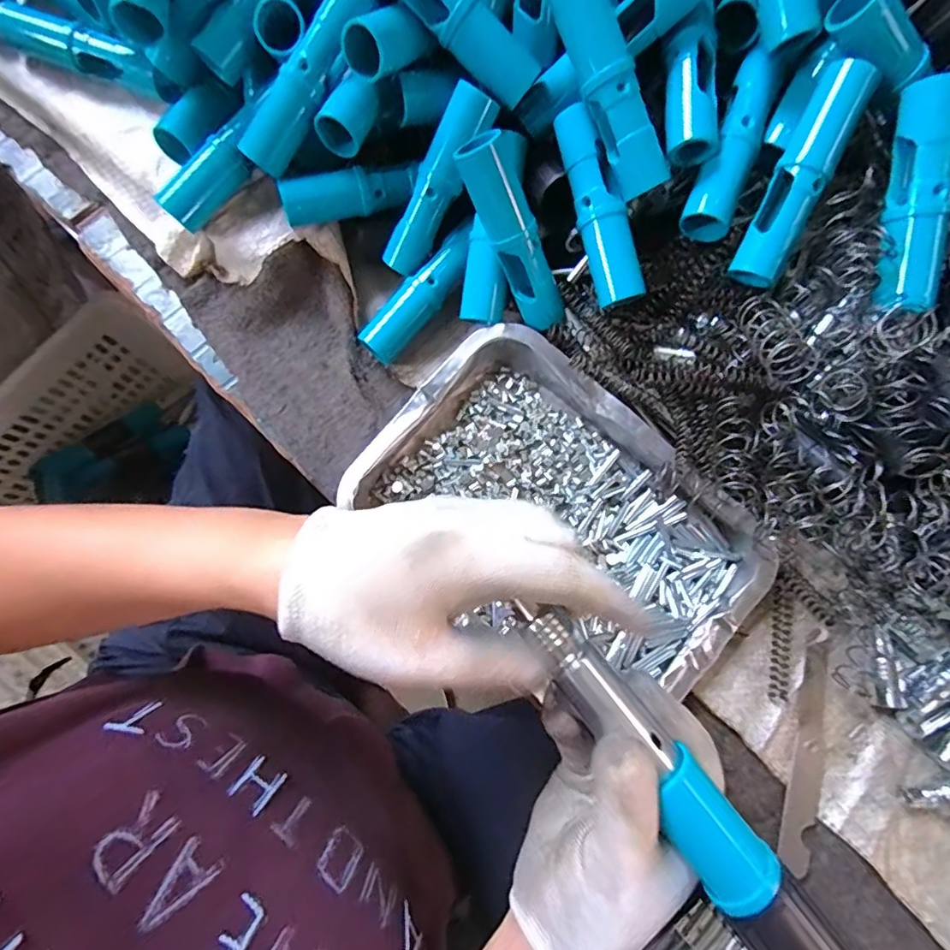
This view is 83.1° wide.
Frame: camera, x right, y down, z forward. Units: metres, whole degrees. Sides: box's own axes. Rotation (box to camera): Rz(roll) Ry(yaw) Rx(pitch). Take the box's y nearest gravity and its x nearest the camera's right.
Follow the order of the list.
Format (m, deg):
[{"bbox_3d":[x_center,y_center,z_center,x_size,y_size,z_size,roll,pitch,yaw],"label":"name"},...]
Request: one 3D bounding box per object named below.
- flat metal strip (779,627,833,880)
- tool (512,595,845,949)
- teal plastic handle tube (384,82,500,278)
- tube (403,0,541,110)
[{"bbox_3d":[0.226,0.183,0.361,0.027,0.007,0.150,16,77,3],"label":"flat metal strip"},{"bbox_3d":[0.126,0.173,0.201,0.045,0.070,0.310,-41,77,-8],"label":"tool"},{"bbox_3d":[-0.026,-0.194,0.363,0.025,0.022,0.120,37,122,6],"label":"teal plastic handle tube"},{"bbox_3d":[-0.013,-0.274,0.317,0.120,0.030,0.034,27,77,-30],"label":"tube"}]

